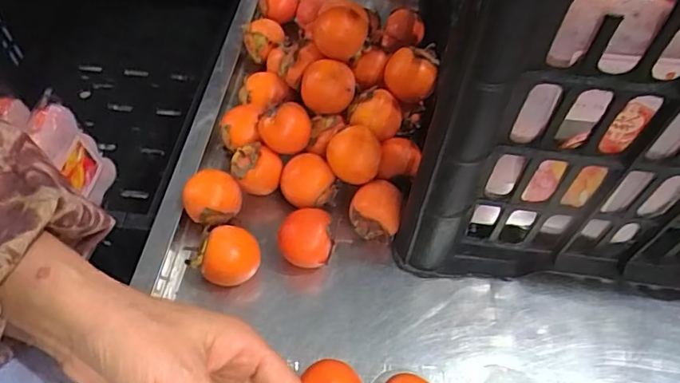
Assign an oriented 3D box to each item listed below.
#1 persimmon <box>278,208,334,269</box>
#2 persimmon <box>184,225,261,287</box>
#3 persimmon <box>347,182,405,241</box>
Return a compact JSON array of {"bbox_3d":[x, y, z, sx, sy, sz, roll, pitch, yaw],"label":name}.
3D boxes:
[{"bbox_3d":[-0.026,0.040,0.414,0.039,0.046,0.035,1,55,0],"label":"persimmon"},{"bbox_3d":[-0.085,0.052,0.405,0.047,0.043,0.041,23,58,14],"label":"persimmon"},{"bbox_3d":[0.029,0.020,0.428,0.039,0.043,0.045,14,56,8],"label":"persimmon"}]

